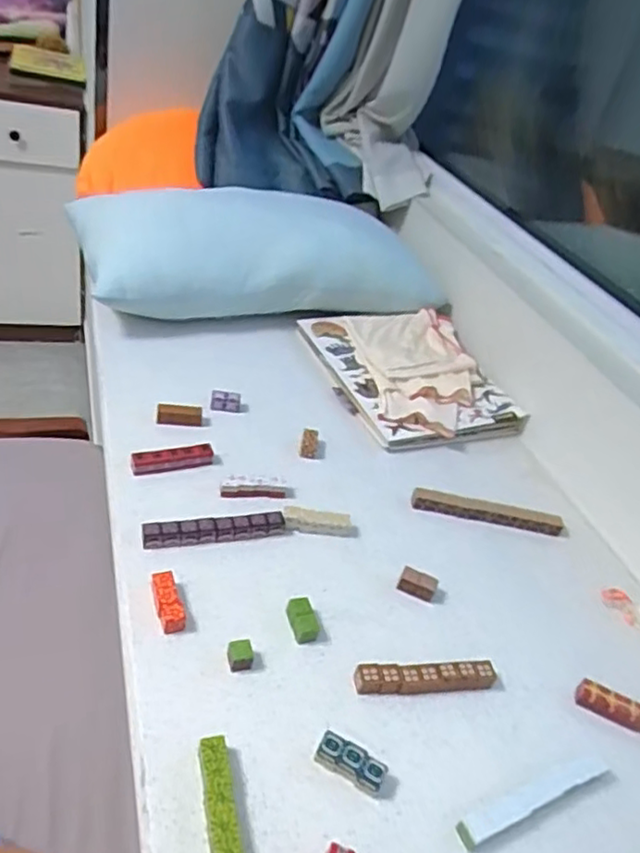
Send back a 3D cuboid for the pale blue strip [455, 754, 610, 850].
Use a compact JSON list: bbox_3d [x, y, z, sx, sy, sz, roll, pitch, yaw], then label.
[{"bbox_3d":[0.194,0.324,0.575,0.170,0.021,0.019,-7,41,-27],"label":"pale blue strip"}]

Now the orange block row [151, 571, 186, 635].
[{"bbox_3d":[-0.153,0.178,0.662,0.022,0.022,0.063,-6,41,-26],"label":"orange block row"}]

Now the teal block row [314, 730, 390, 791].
[{"bbox_3d":[0.027,0.289,0.566,0.061,0.018,0.021,24,37,13],"label":"teal block row"}]

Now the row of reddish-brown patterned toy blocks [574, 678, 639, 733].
[{"bbox_3d":[0.304,0.288,0.665,0.085,0.021,0.025,22,37,11],"label":"row of reddish-brown patterned toy blocks"}]

